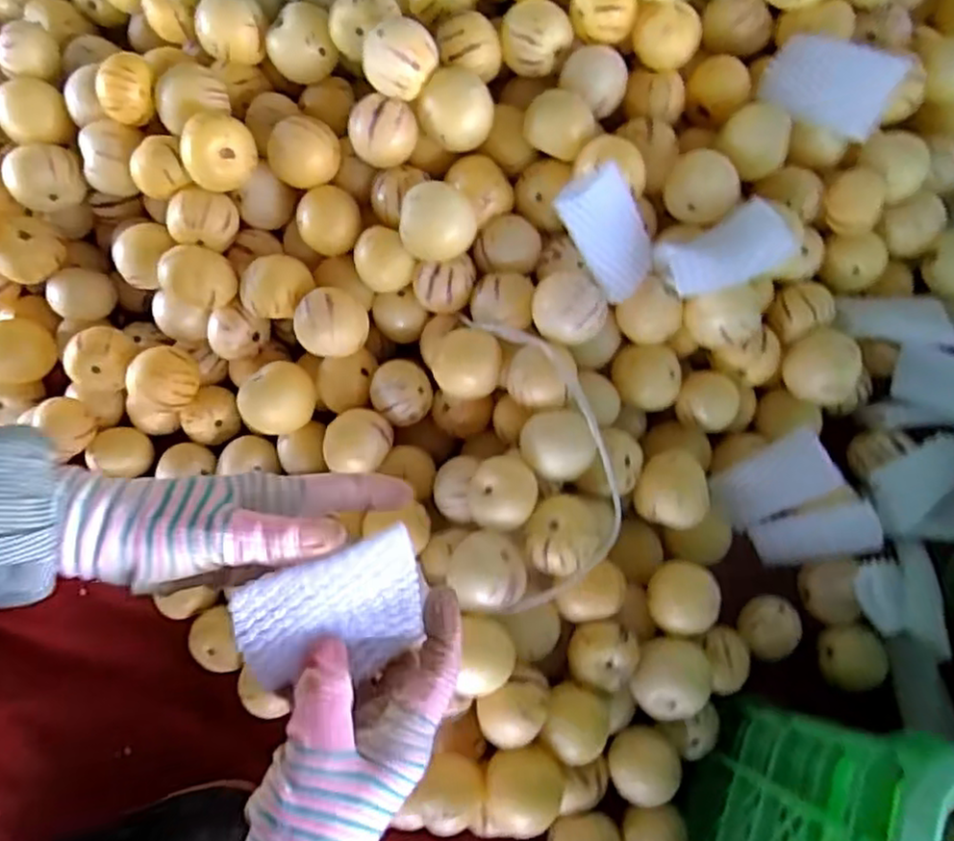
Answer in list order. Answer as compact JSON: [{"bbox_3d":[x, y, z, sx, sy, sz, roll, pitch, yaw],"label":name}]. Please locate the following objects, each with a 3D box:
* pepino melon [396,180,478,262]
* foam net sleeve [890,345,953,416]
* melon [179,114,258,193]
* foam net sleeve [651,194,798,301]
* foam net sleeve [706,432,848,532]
[{"bbox_3d":[-0.025,-0.137,0.495,0.050,0.053,0.045,12,76,5],"label":"pepino melon"},{"bbox_3d":[0.367,-0.025,0.536,0.083,0.021,0.044,13,76,5],"label":"foam net sleeve"},{"bbox_3d":[-0.187,-0.196,0.504,0.051,0.042,0.044,-30,77,-6],"label":"melon"},{"bbox_3d":[0.167,-0.116,0.477,0.082,0.031,0.056,-18,62,4],"label":"foam net sleeve"},{"bbox_3d":[0.225,0.046,0.531,0.087,0.014,0.047,-28,88,14],"label":"foam net sleeve"}]

